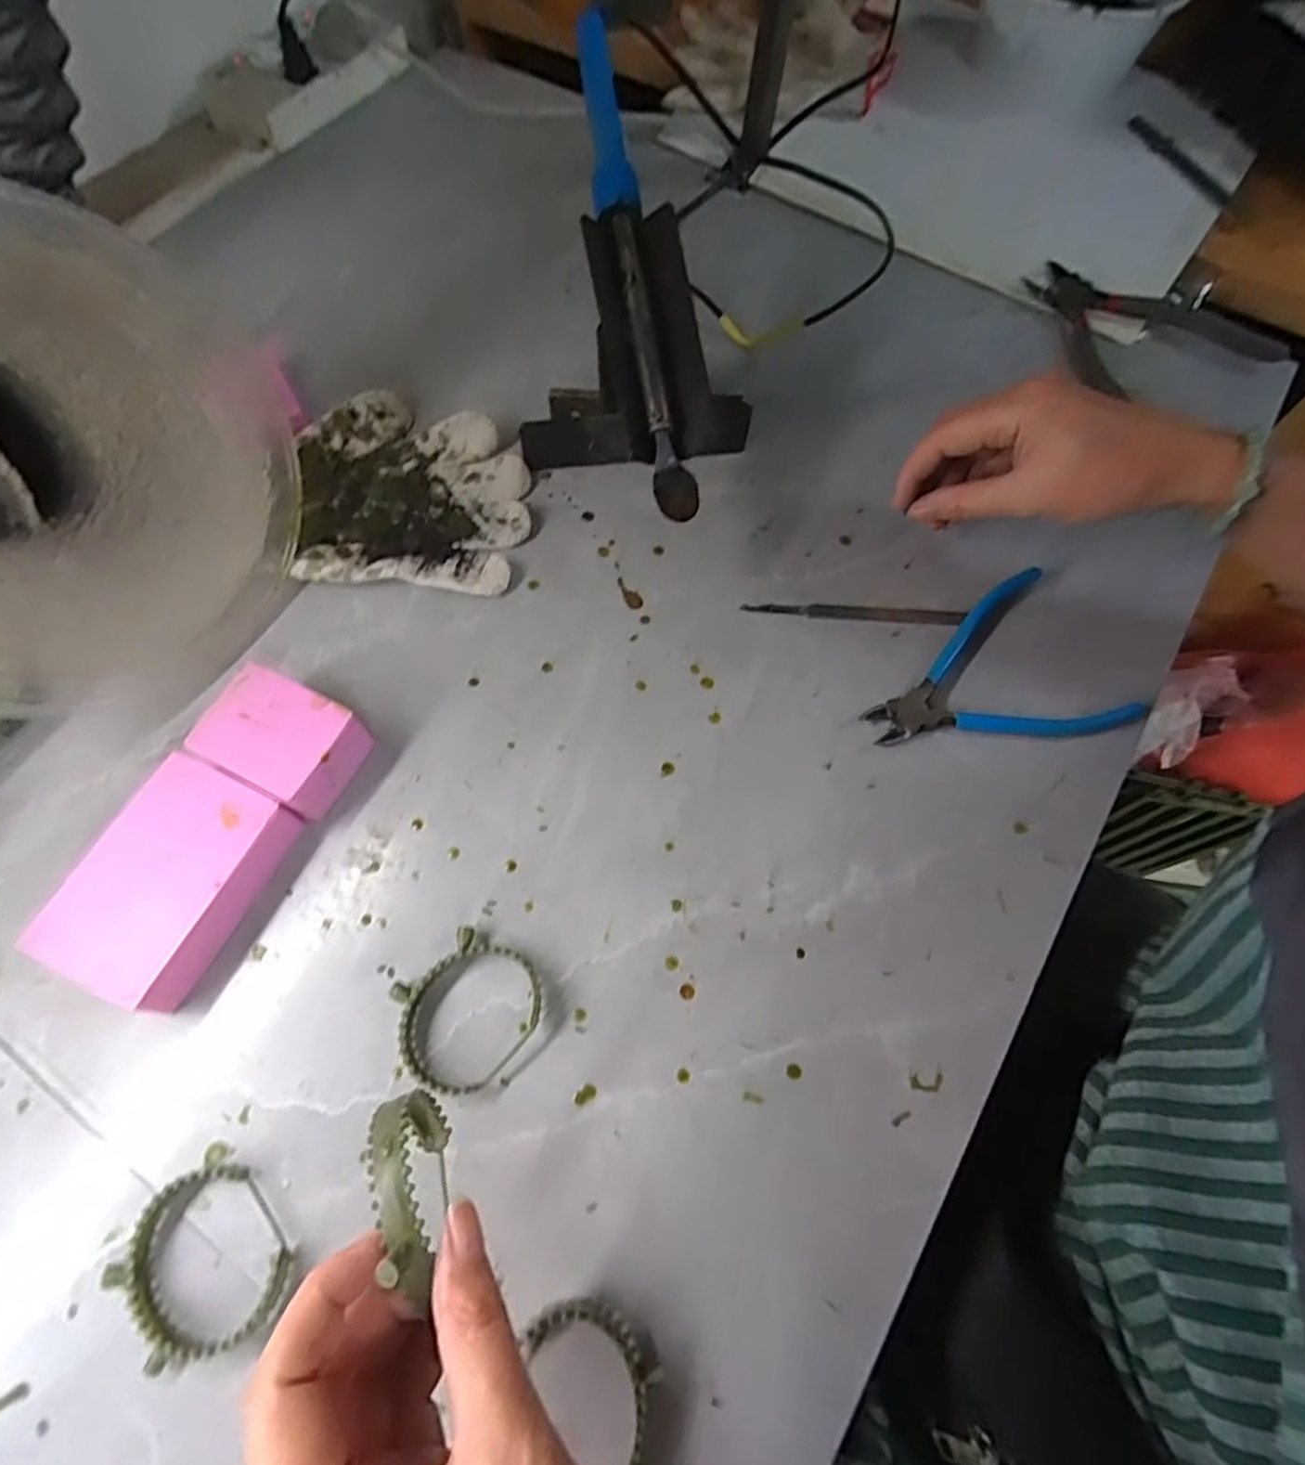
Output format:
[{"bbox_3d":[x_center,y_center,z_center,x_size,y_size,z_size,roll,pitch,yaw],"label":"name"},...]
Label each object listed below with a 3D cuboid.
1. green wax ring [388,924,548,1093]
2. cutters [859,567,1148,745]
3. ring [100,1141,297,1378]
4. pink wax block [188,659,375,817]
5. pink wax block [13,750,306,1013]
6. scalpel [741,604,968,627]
[{"bbox_3d":[-0.086,0.129,0.337,0.069,0.013,0.061,-37,71,-15],"label":"green wax ring"},{"bbox_3d":[0.187,-0.026,0.404,0.141,0.011,0.102,-23,68,-10],"label":"cutters"},{"bbox_3d":[-0.186,0.219,0.296,0.068,0.014,0.060,42,72,16],"label":"ring"},{"bbox_3d":[-0.190,0.005,0.376,0.078,0.037,0.058,25,68,11],"label":"pink wax block"},{"bbox_3d":[-0.230,0.073,0.351,0.078,0.032,0.104,23,68,10],"label":"pink wax block"},{"bbox_3d":[0.121,-0.074,0.433,0.130,0.004,0.012,4,66,2],"label":"scalpel"}]

